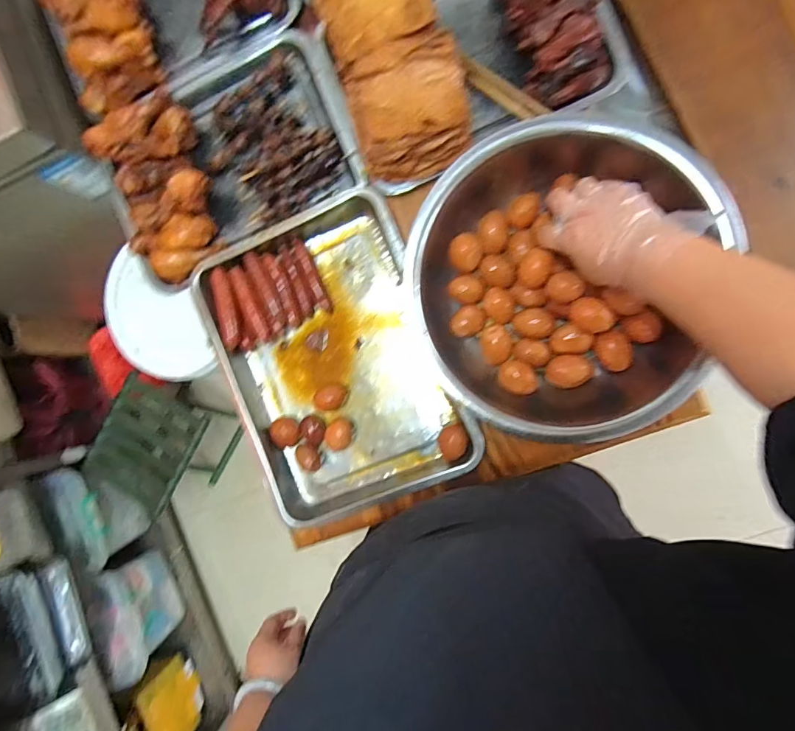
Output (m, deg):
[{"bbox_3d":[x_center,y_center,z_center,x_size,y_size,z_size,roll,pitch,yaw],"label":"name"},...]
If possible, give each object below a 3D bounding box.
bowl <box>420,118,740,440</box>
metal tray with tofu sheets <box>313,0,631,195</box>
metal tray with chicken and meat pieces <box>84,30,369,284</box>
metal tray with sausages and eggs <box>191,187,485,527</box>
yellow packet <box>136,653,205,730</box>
[{"bbox_3d":[0.190,-0.093,0.530,0.305,0.102,0.331,0,92,8],"label":"bowl"},{"bbox_3d":[0.075,-0.407,0.548,0.332,0.098,0.263,-23,89,8],"label":"metal tray with tofu sheets"},{"bbox_3d":[-0.243,-0.290,0.612,0.361,0.070,0.250,-28,88,8],"label":"metal tray with chicken and meat pieces"},{"bbox_3d":[-0.085,-0.006,0.607,0.285,0.055,0.398,-23,89,8],"label":"metal tray with sausages and eggs"},{"bbox_3d":[-0.630,0.948,1.243,0.038,0.167,0.227,-17,90,8],"label":"yellow packet"}]

